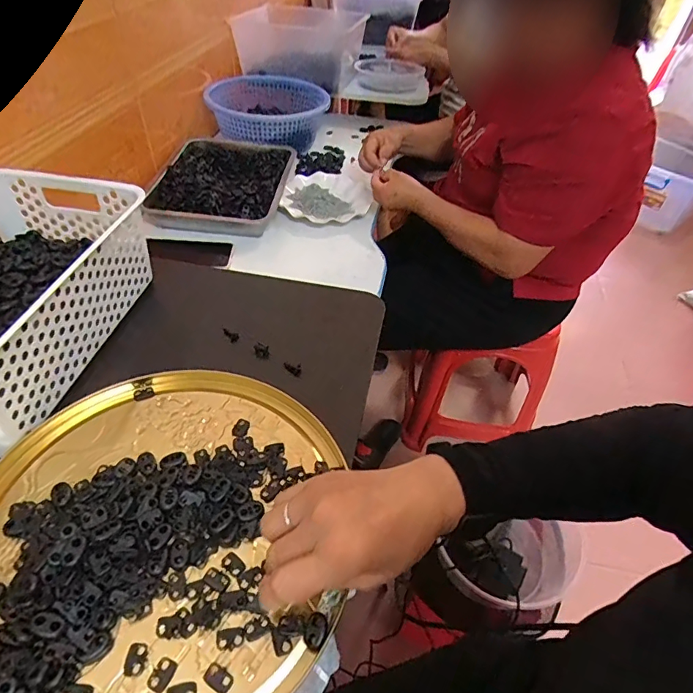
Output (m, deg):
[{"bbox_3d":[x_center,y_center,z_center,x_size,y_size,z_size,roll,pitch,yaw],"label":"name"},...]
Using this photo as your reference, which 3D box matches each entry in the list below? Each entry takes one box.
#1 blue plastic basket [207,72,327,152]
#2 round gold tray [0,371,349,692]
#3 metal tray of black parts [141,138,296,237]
[{"bbox_3d":[-0.185,-0.545,1.093,0.265,0.095,0.219,8,46,4],"label":"blue plastic basket"},{"bbox_3d":[-0.154,0.135,0.361,0.280,0.029,0.287,2,44,-2],"label":"round gold tray"},{"bbox_3d":[-0.240,-0.326,0.922,0.235,0.041,0.326,8,46,3],"label":"metal tray of black parts"}]

